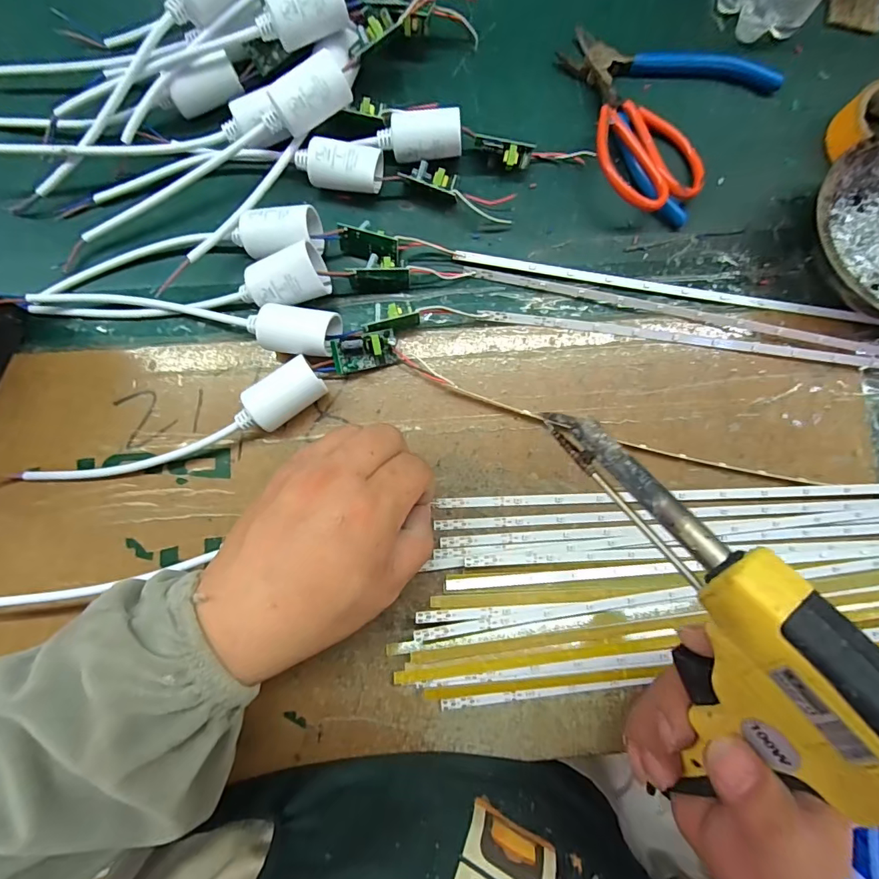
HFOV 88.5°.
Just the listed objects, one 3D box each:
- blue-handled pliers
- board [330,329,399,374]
[{"bbox_3d":[0.143,-0.232,0.305,0.132,0.016,0.129,36,84,3],"label":"blue-handled pliers"},{"bbox_3d":[-0.044,-0.052,0.271,0.038,0.014,0.024,-14,128,-12],"label":"board"}]

